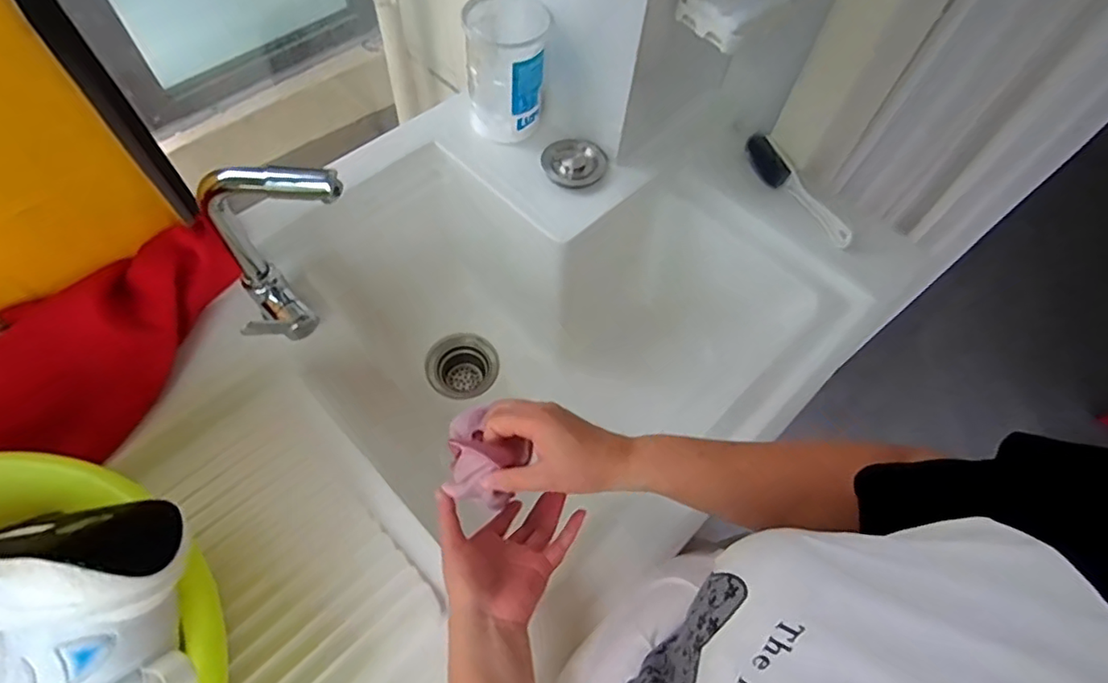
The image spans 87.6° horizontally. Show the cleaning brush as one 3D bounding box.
[{"bbox_3d":[0.337,-0.206,0.799,0.035,0.052,0.201,-25,65,-18],"label":"cleaning brush"}]

